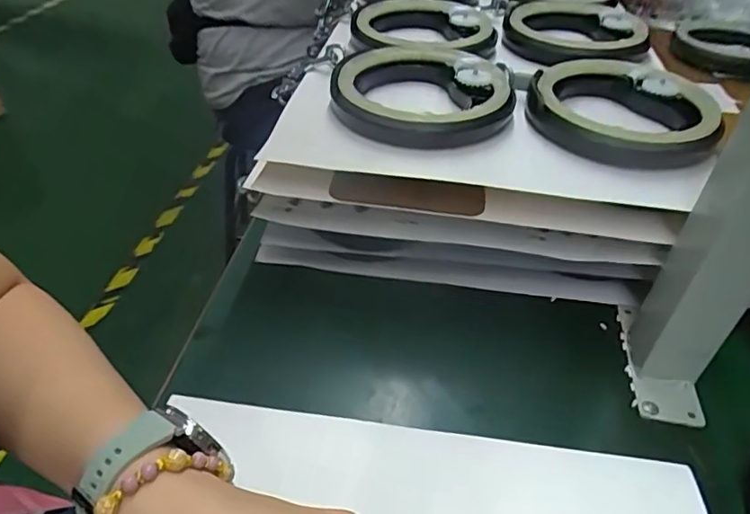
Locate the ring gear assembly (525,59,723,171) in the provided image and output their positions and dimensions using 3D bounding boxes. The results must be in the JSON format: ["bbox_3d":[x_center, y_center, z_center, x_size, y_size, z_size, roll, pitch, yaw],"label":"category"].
[{"bbox_3d":[0.173,-0.106,0.400,0.122,0.032,0.121,16,40,13],"label":"ring gear assembly"}]

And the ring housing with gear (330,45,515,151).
[{"bbox_3d":[0.035,-0.121,0.409,0.127,0.027,0.119,3,39,-3],"label":"ring housing with gear"}]

